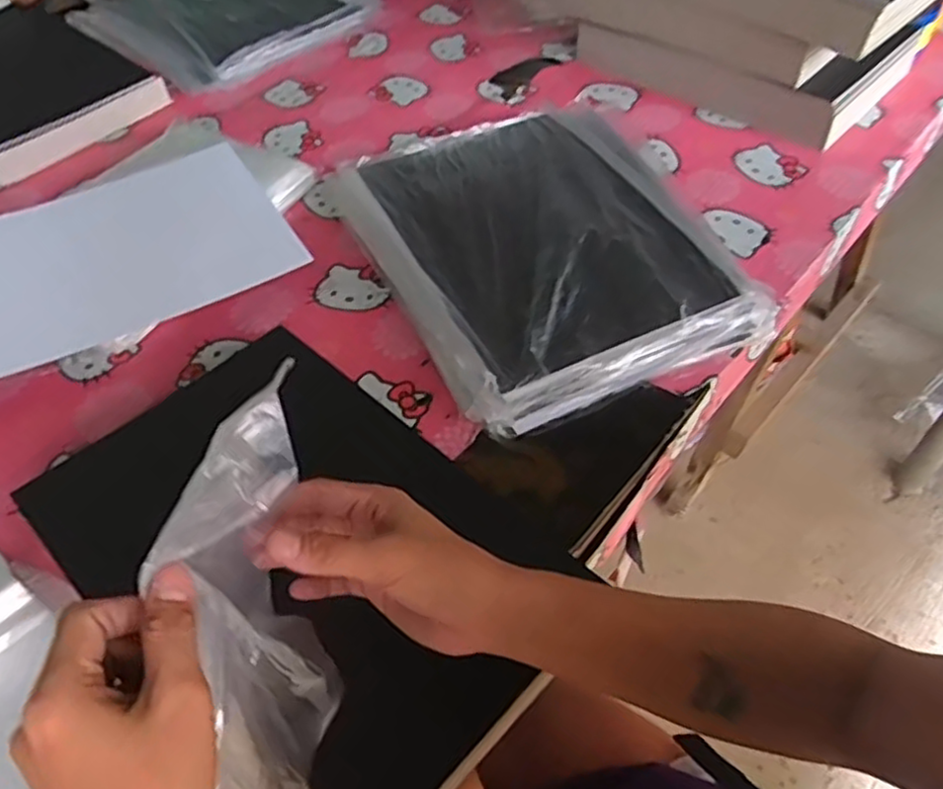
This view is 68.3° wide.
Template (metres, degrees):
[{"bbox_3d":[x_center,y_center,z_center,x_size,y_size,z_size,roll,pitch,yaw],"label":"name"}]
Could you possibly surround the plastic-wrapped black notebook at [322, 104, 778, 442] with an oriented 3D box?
[{"bbox_3d":[0.064,-0.163,0.715,0.317,0.056,0.396,-21,53,-14],"label":"plastic-wrapped black notebook"}]

